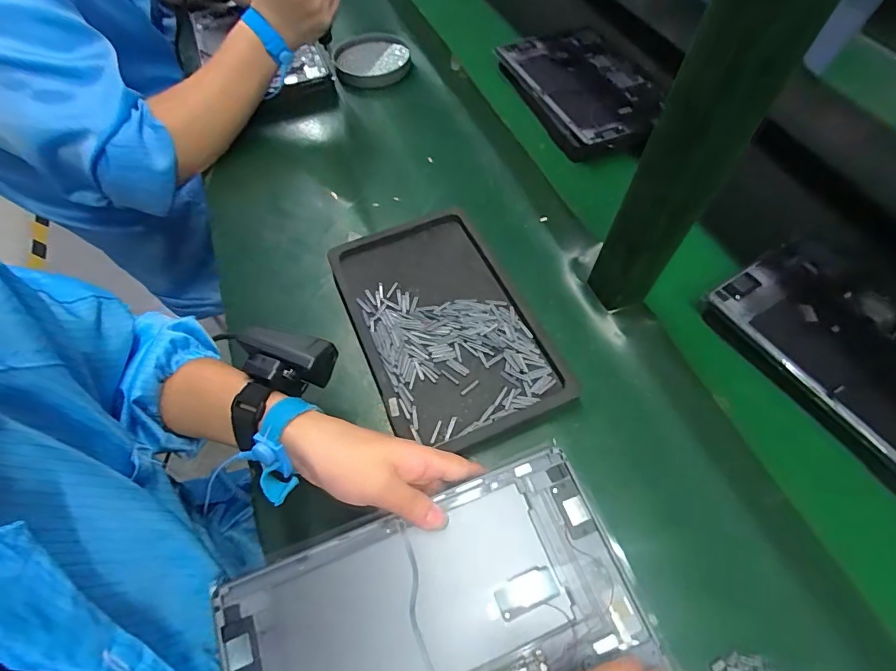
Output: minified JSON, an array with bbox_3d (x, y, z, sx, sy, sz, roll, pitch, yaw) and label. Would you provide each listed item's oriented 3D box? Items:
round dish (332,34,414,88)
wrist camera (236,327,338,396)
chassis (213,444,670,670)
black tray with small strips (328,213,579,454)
[{"bbox_3d":[-0.114,-0.414,0.661,0.109,0.016,0.136,-10,62,-6],"label":"round dish"},{"bbox_3d":[-0.121,0.018,0.330,0.068,0.033,0.044,15,61,10],"label":"wrist camera"},{"bbox_3d":[-0.007,0.191,0.279,0.247,0.017,0.162,-20,61,-10],"label":"chassis"},{"bbox_3d":[-0.010,-0.014,0.425,0.151,0.020,0.248,-23,62,-12],"label":"black tray with small strips"}]

